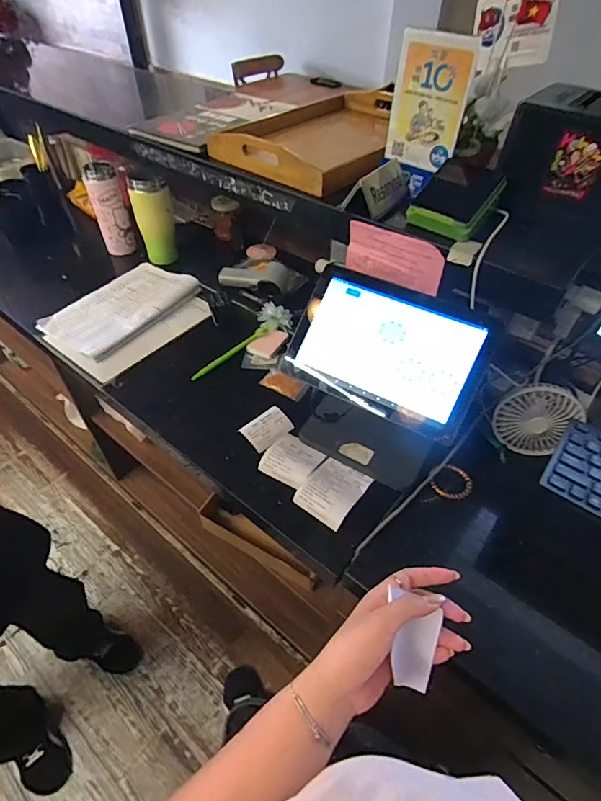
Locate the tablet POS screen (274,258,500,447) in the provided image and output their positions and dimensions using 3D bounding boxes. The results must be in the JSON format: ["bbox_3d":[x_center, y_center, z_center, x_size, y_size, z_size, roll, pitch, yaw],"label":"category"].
[{"bbox_3d":[0.109,-0.069,0.568,0.250,0.023,0.161,27,97,21],"label":"tablet POS screen"}]

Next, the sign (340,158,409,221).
[{"bbox_3d":[0.108,-0.293,0.597,0.050,0.051,0.110,30,54,24],"label":"sign"}]

